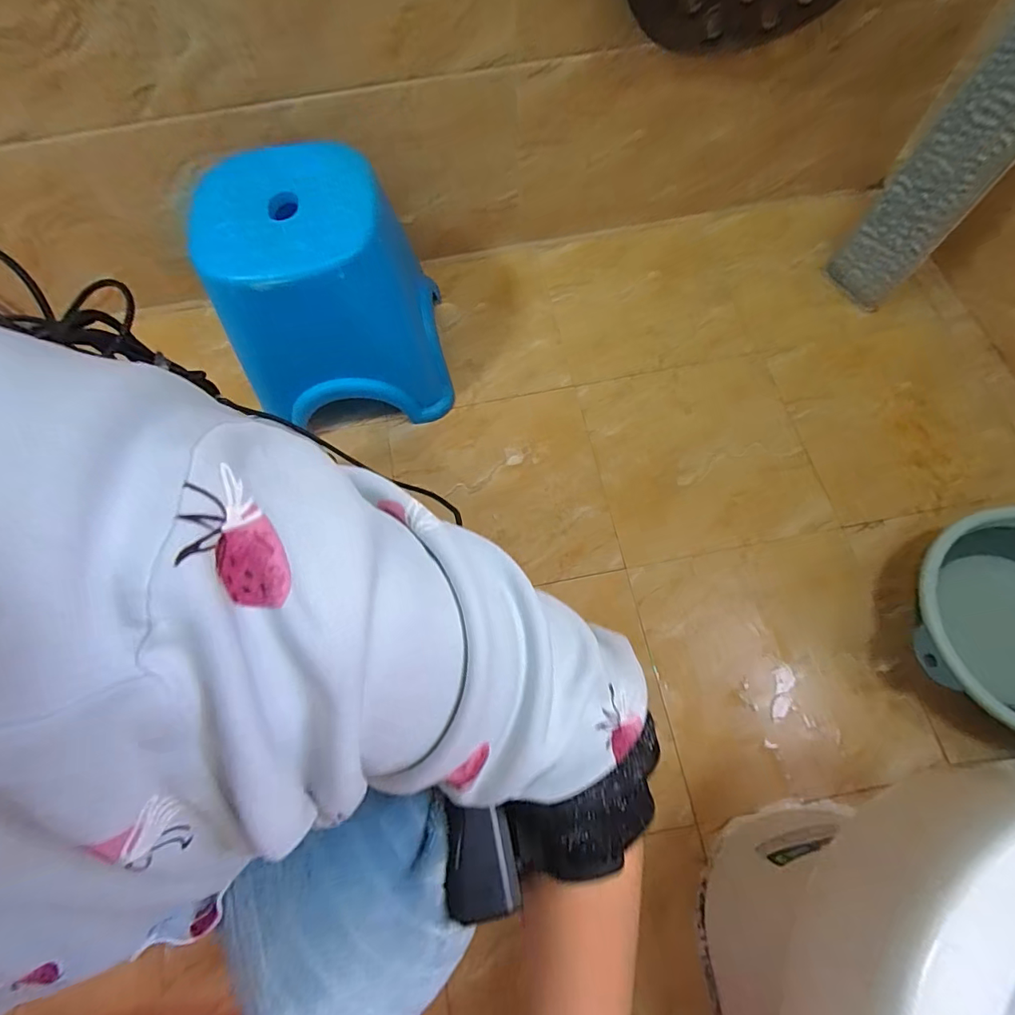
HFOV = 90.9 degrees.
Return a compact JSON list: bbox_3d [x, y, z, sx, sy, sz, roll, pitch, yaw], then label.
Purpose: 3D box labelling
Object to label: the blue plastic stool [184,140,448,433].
[{"bbox_3d":[-0.240,-0.294,0.700,0.230,0.274,0.277,-20,67,-6],"label":"blue plastic stool"}]

